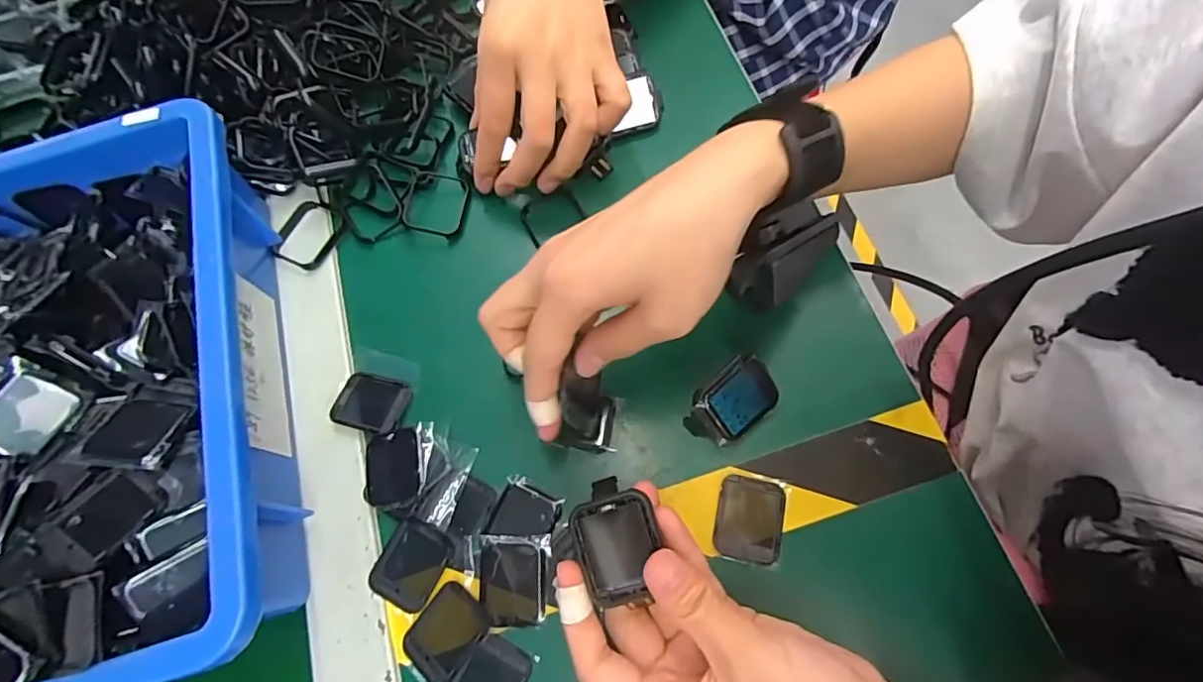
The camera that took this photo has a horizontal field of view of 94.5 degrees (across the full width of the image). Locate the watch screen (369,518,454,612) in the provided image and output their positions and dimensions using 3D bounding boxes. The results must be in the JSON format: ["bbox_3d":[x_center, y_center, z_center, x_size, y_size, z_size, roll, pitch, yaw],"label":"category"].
[{"bbox_3d":[-0.097,0.113,0.282,0.031,0.004,0.039,25,73,12],"label":"watch screen"}]

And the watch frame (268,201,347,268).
[{"bbox_3d":[-0.189,-0.069,0.358,0.037,0.007,0.045,26,73,12],"label":"watch frame"}]

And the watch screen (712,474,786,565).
[{"bbox_3d":[0.076,0.090,0.283,0.033,0.004,0.041,10,70,7],"label":"watch screen"}]

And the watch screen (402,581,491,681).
[{"bbox_3d":[-0.076,0.142,0.270,0.031,0.004,0.040,33,74,14],"label":"watch screen"}]

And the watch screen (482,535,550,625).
[{"bbox_3d":[-0.044,0.119,0.278,0.032,0.004,0.039,0,69,3],"label":"watch screen"}]

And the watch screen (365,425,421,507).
[{"bbox_3d":[-0.112,0.068,0.299,0.029,0.004,0.038,-15,69,-3],"label":"watch screen"}]

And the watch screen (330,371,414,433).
[{"bbox_3d":[-0.130,0.035,0.315,0.039,0.007,0.032,12,70,7],"label":"watch screen"}]

